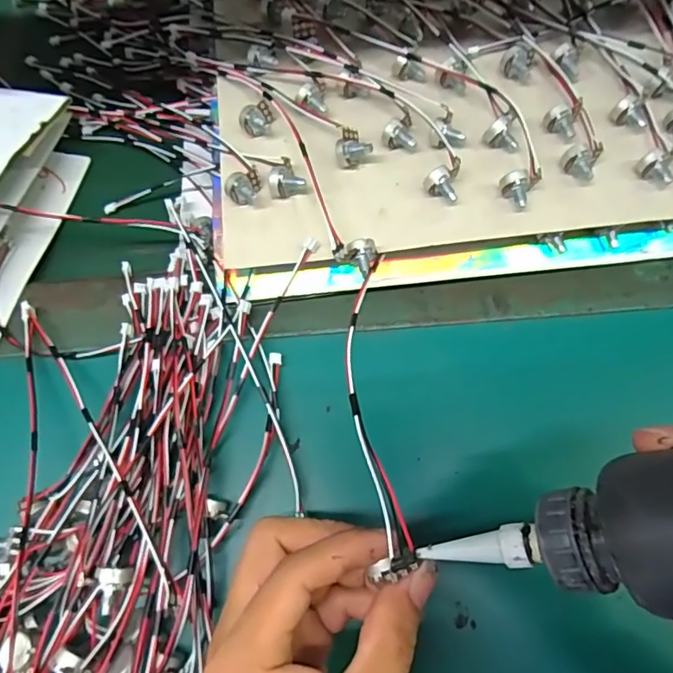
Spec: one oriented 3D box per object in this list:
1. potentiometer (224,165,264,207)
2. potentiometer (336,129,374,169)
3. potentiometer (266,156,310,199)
[{"bbox_3d":[-0.054,-0.087,0.304,0.019,0.017,0.018,-7,70,-2],"label":"potentiometer"},{"bbox_3d":[0.009,-0.112,0.311,0.020,0.017,0.018,-11,70,-3],"label":"potentiometer"},{"bbox_3d":[-0.030,-0.094,0.306,0.022,0.016,0.019,-16,71,-5],"label":"potentiometer"}]

